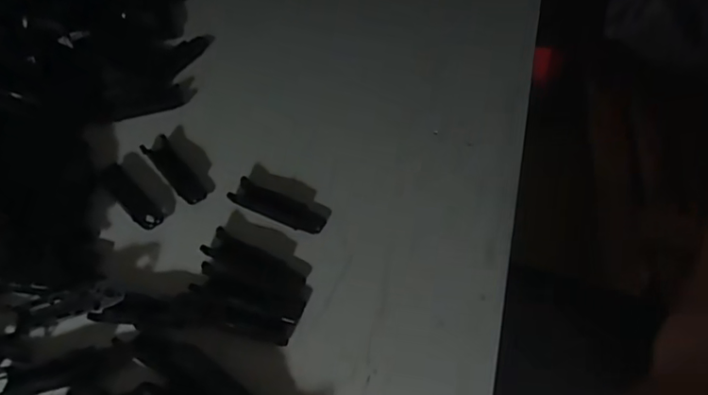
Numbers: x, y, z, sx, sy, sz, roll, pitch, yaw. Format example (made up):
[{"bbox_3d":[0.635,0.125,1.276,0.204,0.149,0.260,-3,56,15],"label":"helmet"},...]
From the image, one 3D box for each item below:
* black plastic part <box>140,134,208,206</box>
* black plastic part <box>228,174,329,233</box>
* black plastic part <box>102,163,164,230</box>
[{"bbox_3d":[-0.120,-0.017,0.379,0.018,0.008,0.064,-29,56,-24],"label":"black plastic part"},{"bbox_3d":[-0.048,0.006,0.361,0.064,0.011,0.017,21,52,15],"label":"black plastic part"},{"bbox_3d":[-0.144,0.000,0.368,0.018,0.006,0.063,-34,59,-27],"label":"black plastic part"}]

